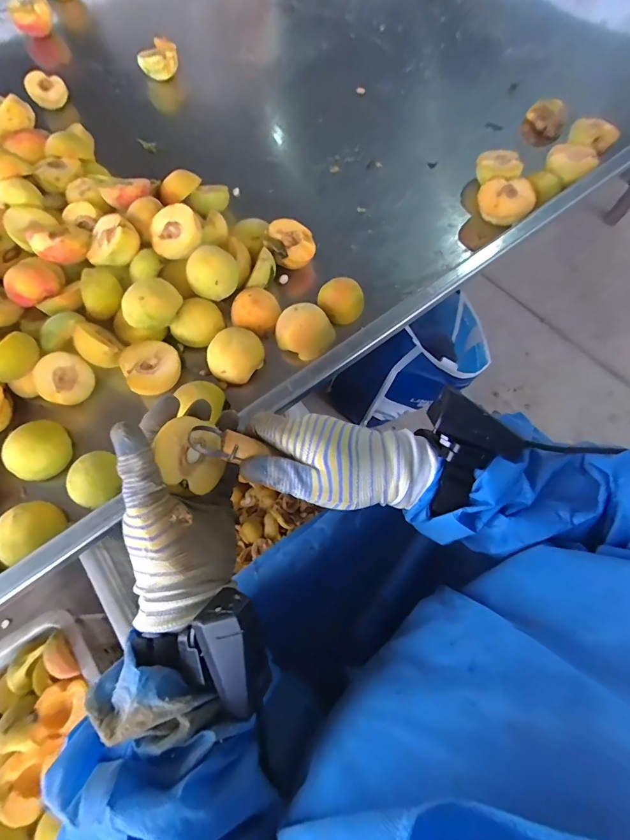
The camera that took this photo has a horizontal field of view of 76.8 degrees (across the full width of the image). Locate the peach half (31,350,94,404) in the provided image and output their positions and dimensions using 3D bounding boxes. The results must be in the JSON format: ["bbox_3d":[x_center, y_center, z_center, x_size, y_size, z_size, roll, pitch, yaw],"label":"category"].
[{"bbox_3d":[-0.282,-0.045,0.442,0.028,0.057,0.054,3,52,41],"label":"peach half"}]

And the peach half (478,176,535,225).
[{"bbox_3d":[0.256,-0.293,0.544,0.068,0.049,0.058,10,67,4],"label":"peach half"}]

